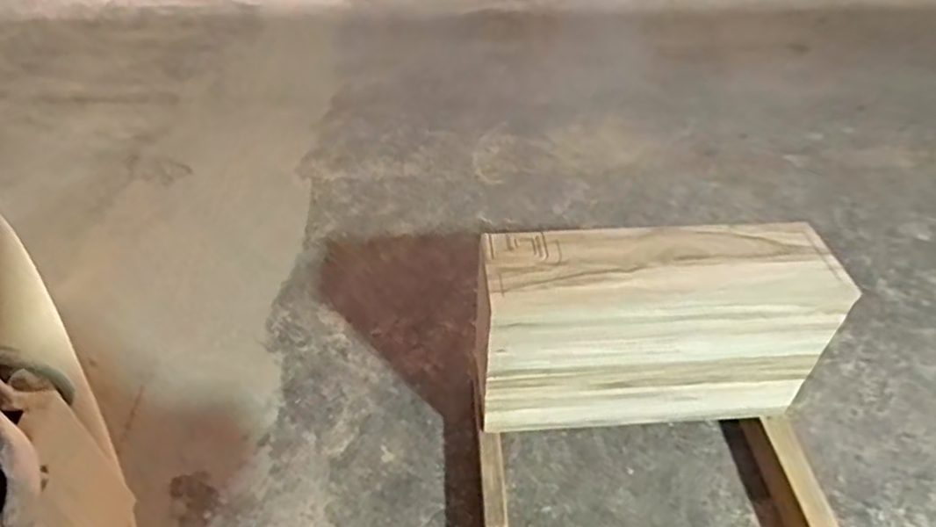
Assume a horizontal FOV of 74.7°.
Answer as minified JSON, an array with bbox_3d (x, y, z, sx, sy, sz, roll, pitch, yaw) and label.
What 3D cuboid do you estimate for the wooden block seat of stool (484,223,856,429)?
[{"bbox_3d":[0.373,0.142,1.336,0.710,0.431,0.215,0,43,-1],"label":"wooden block seat of stool"}]

